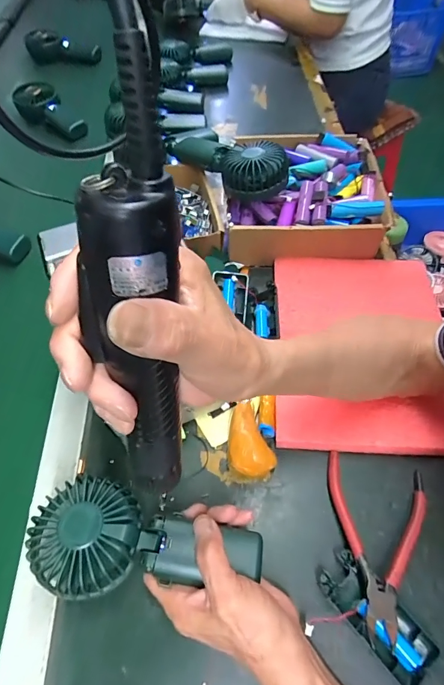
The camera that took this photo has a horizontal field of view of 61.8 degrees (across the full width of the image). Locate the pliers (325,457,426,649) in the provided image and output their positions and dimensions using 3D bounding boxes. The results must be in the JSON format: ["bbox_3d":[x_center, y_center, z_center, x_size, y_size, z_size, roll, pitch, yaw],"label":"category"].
[{"bbox_3d":[0.133,0.175,0.329,0.085,0.029,0.143,12,59,10],"label":"pliers"}]

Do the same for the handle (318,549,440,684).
[{"bbox_3d":[0.124,0.219,0.300,0.041,0.023,0.090,-39,64,-20],"label":"handle"}]

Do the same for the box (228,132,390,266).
[{"bbox_3d":[0.115,-0.210,0.528,0.215,0.055,0.222,-1,58,2],"label":"box"}]

